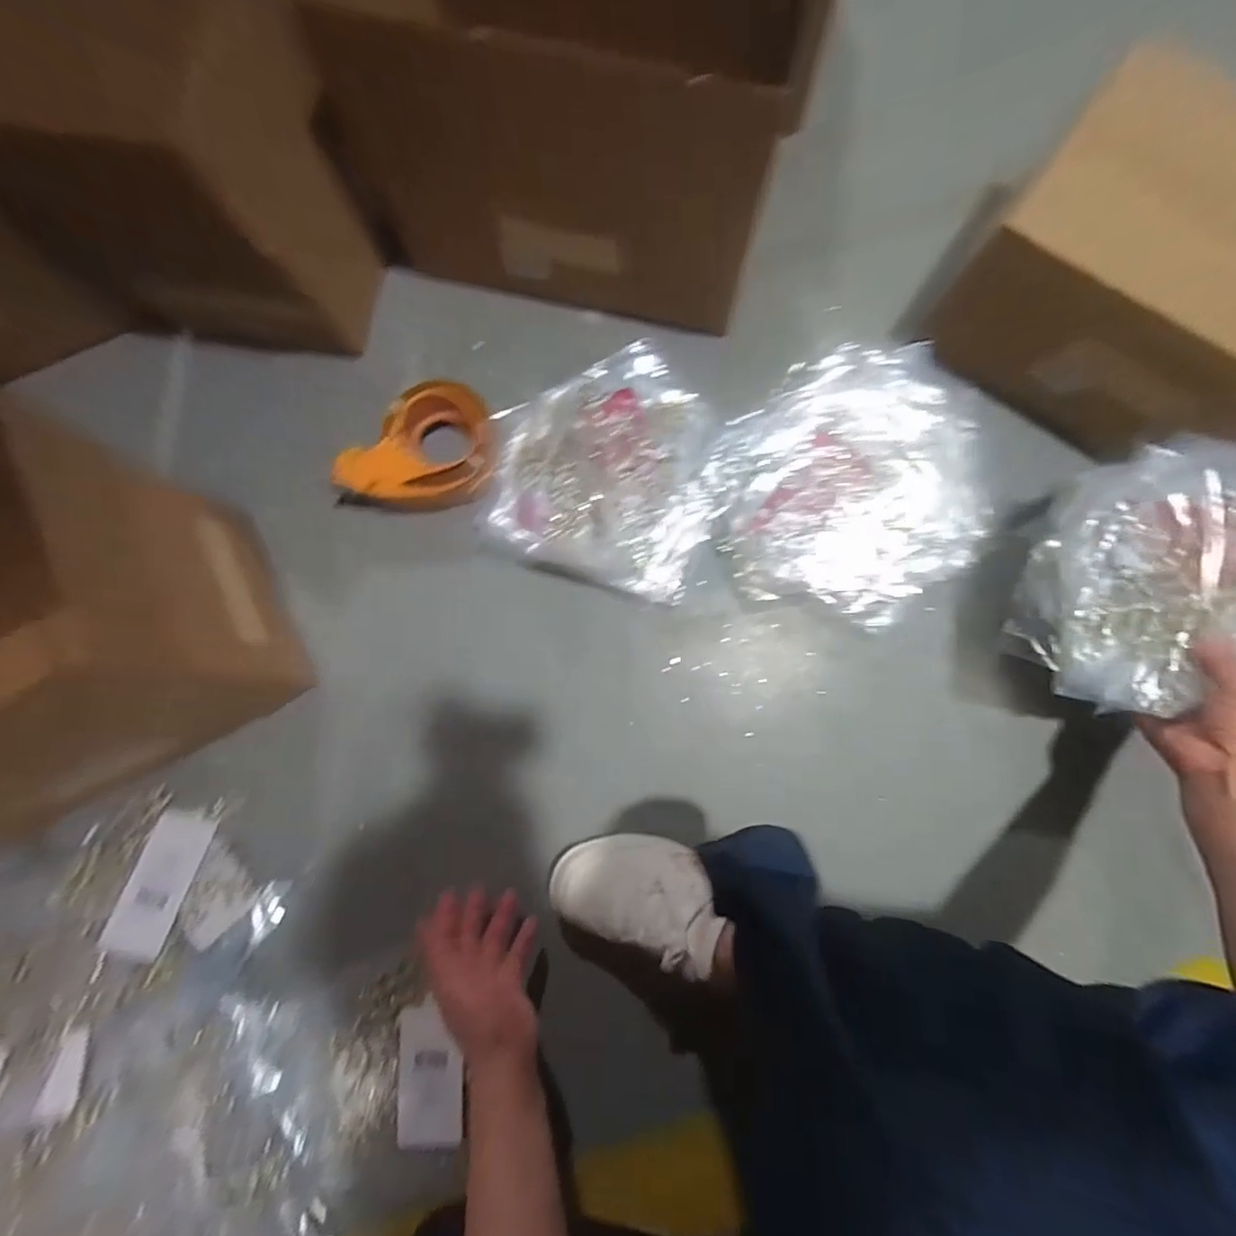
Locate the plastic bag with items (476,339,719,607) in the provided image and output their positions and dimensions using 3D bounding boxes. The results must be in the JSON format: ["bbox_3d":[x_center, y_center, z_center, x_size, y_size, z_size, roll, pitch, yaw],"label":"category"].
[{"bbox_3d":[-0.004,-0.151,0.592,0.217,0.053,0.227,16,85,4],"label":"plastic bag with items"}]

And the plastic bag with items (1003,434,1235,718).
[{"bbox_3d":[0.461,-0.035,0.484,0.223,0.079,0.209,-6,87,-3],"label":"plastic bag with items"}]

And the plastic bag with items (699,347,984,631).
[{"bbox_3d":[0.232,-0.133,0.592,0.277,0.056,0.252,-36,84,-1],"label":"plastic bag with items"}]

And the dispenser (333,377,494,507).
[{"bbox_3d":[-0.204,-0.160,0.577,0.170,0.064,0.108,-2,84,3],"label":"dispenser"}]

